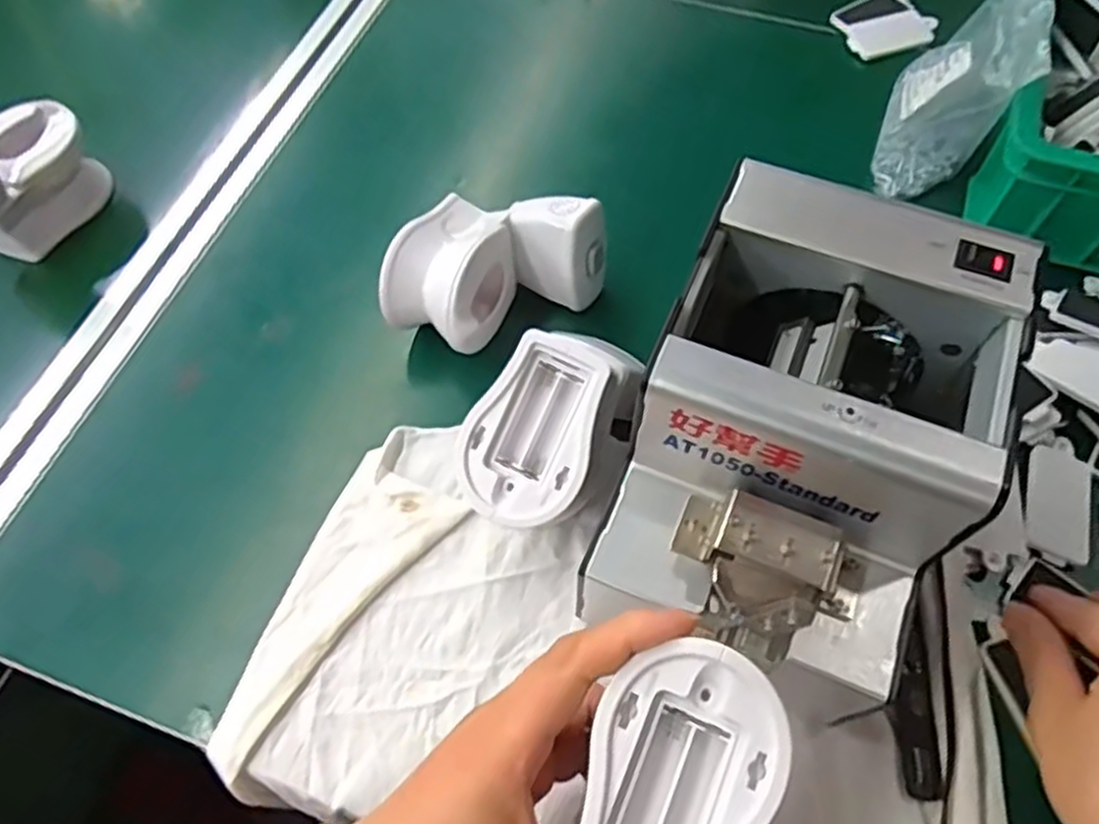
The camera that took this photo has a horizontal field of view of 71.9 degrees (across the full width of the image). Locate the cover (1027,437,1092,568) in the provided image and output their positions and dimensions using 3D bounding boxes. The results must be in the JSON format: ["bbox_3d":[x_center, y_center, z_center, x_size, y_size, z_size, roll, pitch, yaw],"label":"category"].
[{"bbox_3d":[0.265,0.046,0.392,0.030,0.004,0.067,16,62,11],"label":"cover"}]

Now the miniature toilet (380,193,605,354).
[{"bbox_3d":[-0.030,-0.076,0.428,0.107,0.056,0.092,13,61,9],"label":"miniature toilet"}]

